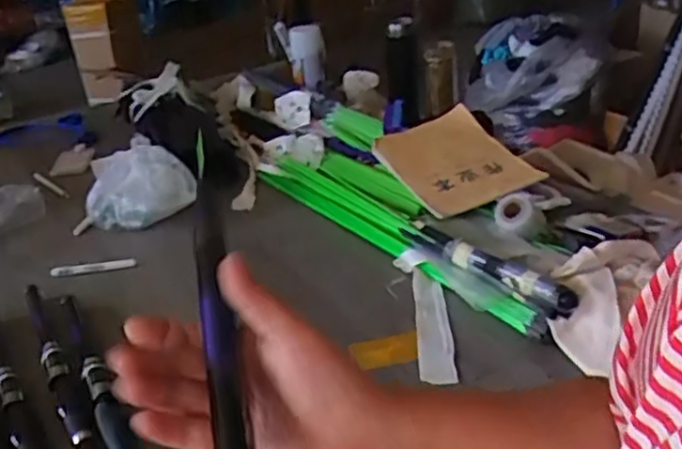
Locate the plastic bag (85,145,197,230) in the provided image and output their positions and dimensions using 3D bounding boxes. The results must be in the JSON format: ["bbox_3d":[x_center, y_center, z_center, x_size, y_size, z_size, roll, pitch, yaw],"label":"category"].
[{"bbox_3d":[-0.339,-0.062,1.176,0.181,0.102,0.104,-15,30,-18],"label":"plastic bag"}]

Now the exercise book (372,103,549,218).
[{"bbox_3d":[0.179,-0.110,1.162,0.183,0.018,0.277,-20,36,-11],"label":"exercise book"}]

